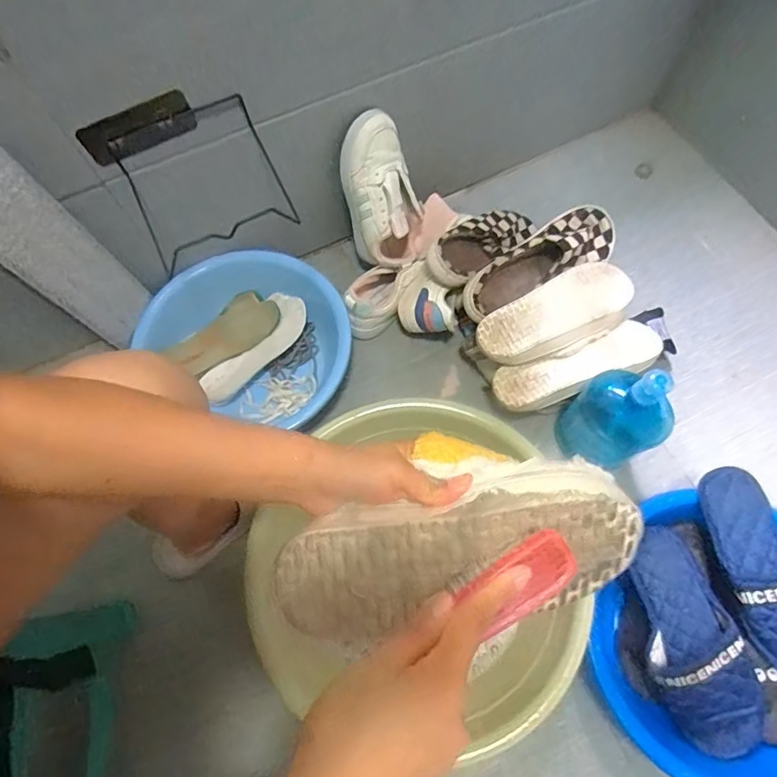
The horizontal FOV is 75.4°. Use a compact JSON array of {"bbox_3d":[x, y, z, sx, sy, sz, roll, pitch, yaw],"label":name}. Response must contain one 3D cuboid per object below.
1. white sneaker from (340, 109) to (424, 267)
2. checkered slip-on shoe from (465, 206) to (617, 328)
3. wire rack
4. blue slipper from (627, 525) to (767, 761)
[{"bbox_3d":[-0.008,-0.301,0.785,0.113,0.229,0.088,-15,38,-3],"label":"white sneaker"},{"bbox_3d":[0.236,-0.195,0.791,0.277,0.084,0.092,-32,71,-9],"label":"checkered slip-on shoe"},{"bbox_3d":[-0.259,-0.290,0.707,0.224,0.248,0.039,-27,70,-7],"label":"wire rack"},{"bbox_3d":[0.370,0.313,0.624,0.114,0.056,0.262,-18,69,-4],"label":"blue slipper"}]

